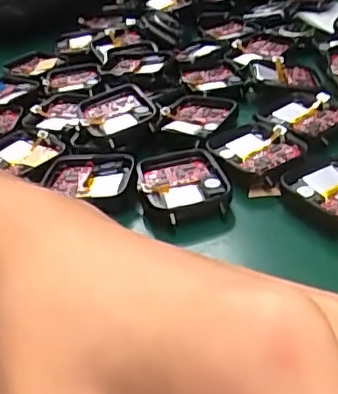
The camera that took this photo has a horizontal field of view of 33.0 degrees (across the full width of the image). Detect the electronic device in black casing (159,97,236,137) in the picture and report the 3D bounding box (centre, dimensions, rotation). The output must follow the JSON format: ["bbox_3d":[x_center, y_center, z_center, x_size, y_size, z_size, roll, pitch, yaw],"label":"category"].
[{"bbox_3d":[0.015,-0.044,0.306,0.035,0.007,0.039,7,36,20],"label":"electronic device in black casing"}]

